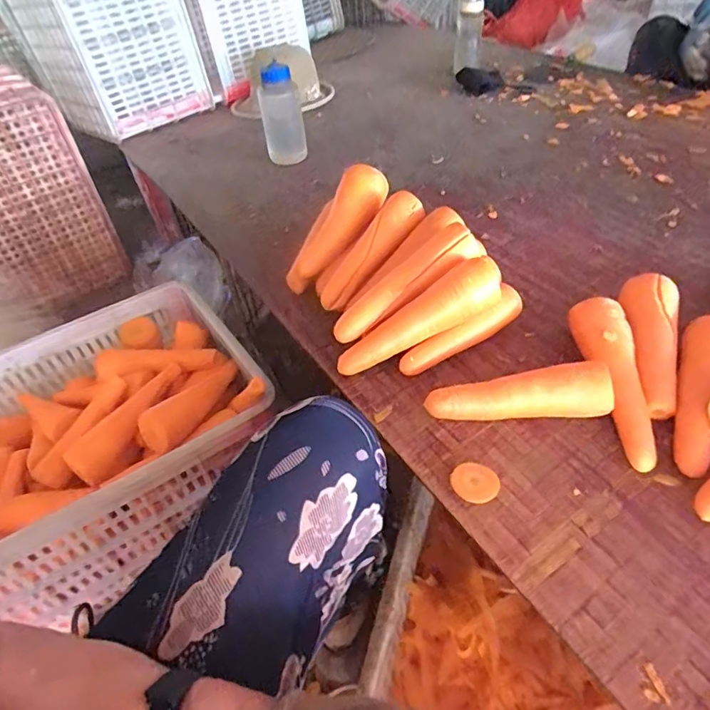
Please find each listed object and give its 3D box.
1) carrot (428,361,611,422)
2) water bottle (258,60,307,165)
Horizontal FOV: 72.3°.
[{"bbox_3d":[0.167,0.041,0.508,0.178,0.055,0.041,0,45,5],"label":"carrot"},{"bbox_3d":[-0.147,-0.484,0.982,0.078,0.171,0.065,5,46,10],"label":"water bottle"}]

